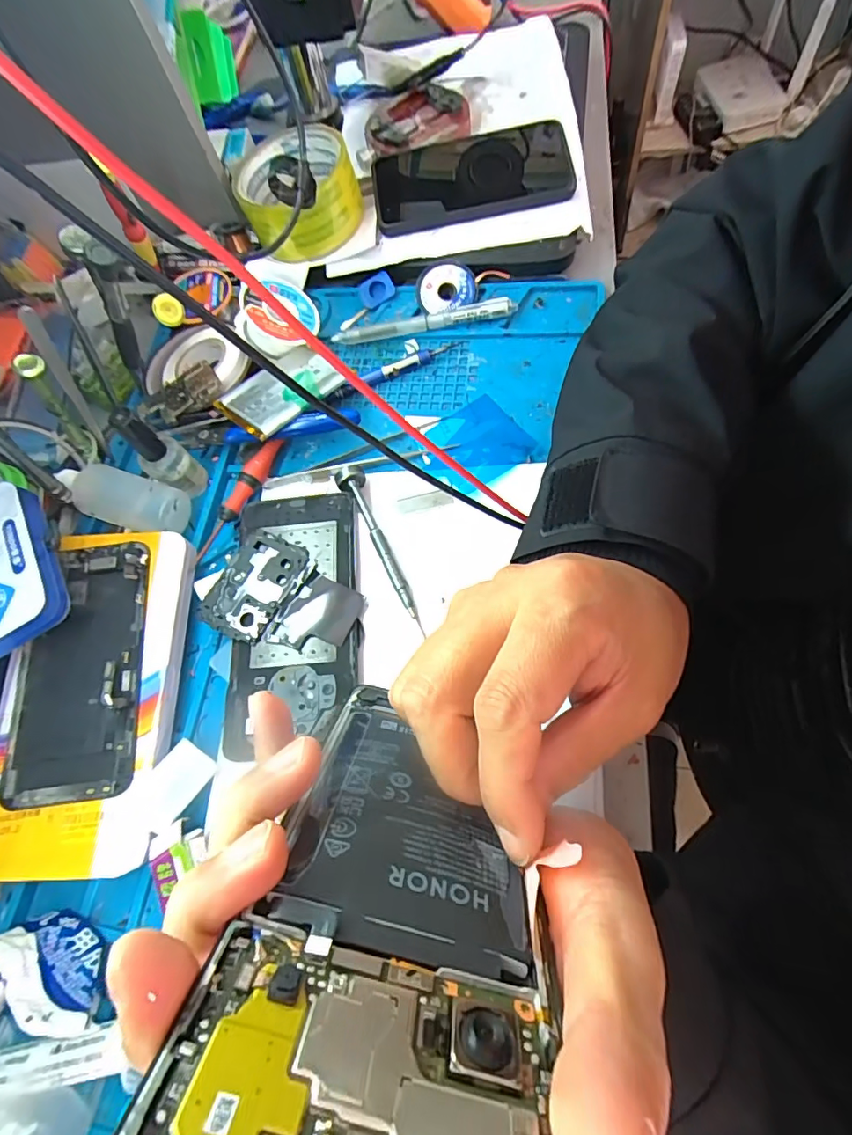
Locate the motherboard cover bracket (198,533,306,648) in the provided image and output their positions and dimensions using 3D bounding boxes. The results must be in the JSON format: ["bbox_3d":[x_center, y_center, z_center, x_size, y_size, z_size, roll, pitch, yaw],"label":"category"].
[{"bbox_3d":[-0.105,0.009,0.303,0.044,0.004,0.067,24,73,18],"label":"motherboard cover bracket"}]

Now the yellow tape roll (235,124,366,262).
[{"bbox_3d":[-0.098,-0.286,0.384,0.087,0.058,0.087,-3,67,8],"label":"yellow tape roll"}]

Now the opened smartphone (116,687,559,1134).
[{"bbox_3d":[-0.006,0.079,0.136,0.070,0.147,0.007,12,107,3],"label":"opened smartphone"}]

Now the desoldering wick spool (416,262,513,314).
[{"bbox_3d":[0.026,-0.211,0.377,0.065,0.011,0.037,8,99,3],"label":"desoldering wick spool"}]

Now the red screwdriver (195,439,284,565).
[{"bbox_3d":[-0.125,-0.047,0.325,0.013,0.013,0.094,24,73,18],"label":"red screwdriver"}]

